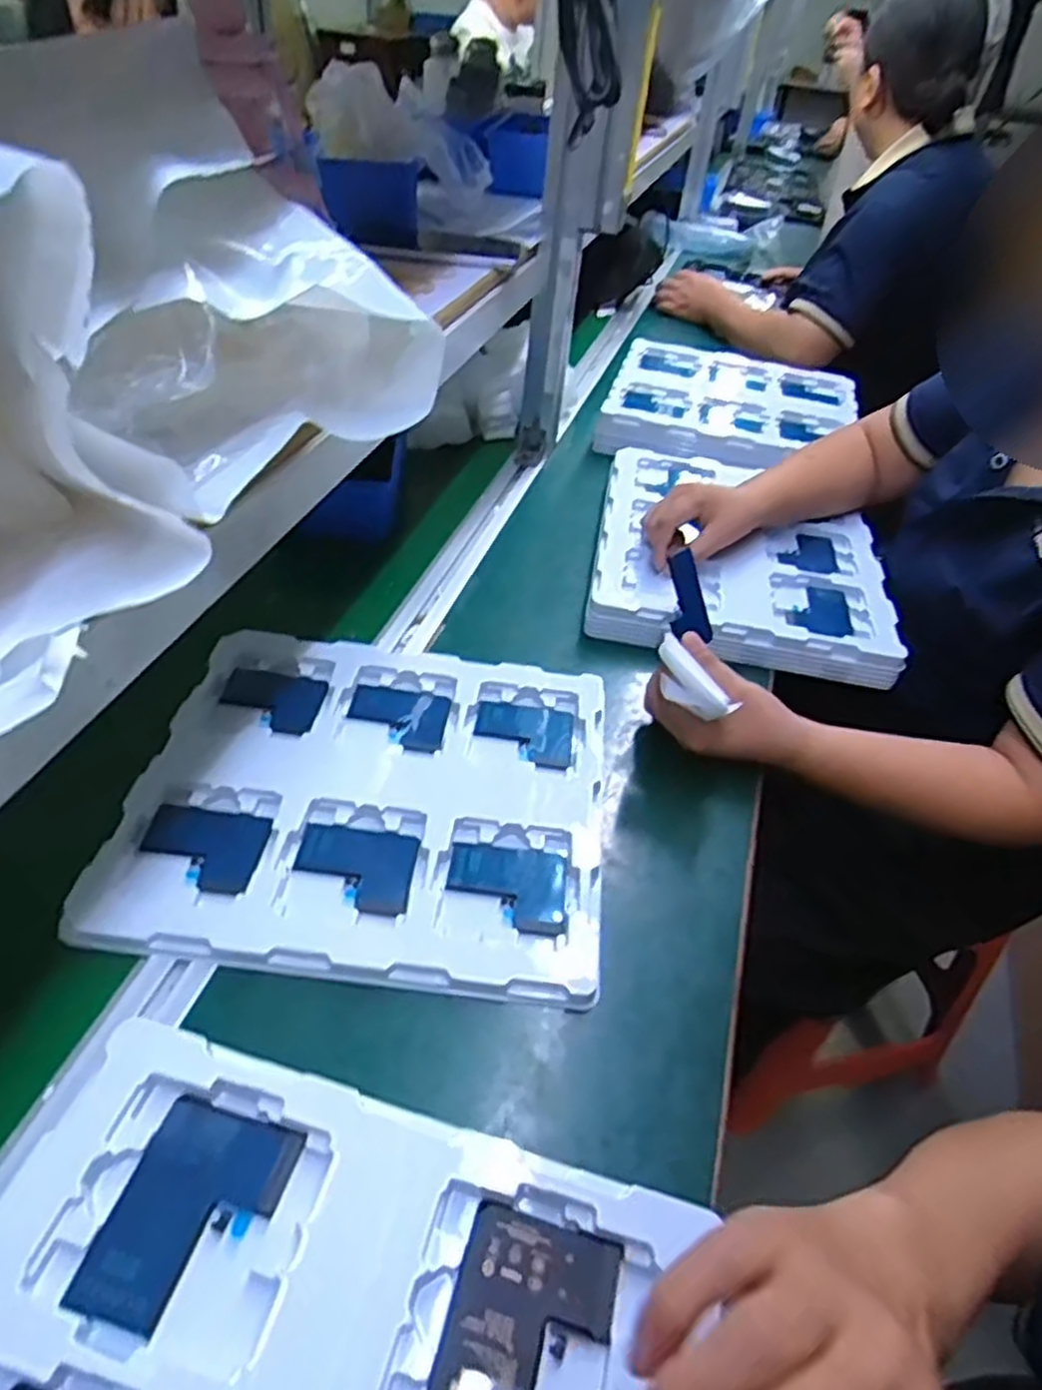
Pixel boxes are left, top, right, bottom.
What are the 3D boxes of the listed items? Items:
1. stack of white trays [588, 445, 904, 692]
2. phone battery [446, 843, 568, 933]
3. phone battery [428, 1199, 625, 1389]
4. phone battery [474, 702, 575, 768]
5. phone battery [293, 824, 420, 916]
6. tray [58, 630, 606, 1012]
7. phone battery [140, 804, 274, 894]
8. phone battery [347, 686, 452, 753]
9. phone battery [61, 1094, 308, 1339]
[{"bbox_3d":[0.221,-0.149,0.797,0.282,0.040,0.328,9,43,3],"label":"stack of white trays"},{"bbox_3d":[-0.009,0.125,0.509,0.078,0.005,0.061,7,43,1],"label":"phone battery"},{"bbox_3d":[0.002,0.242,0.293,0.059,0.004,0.075,15,44,9],"label":"phone battery"},{"bbox_3d":[0.003,0.029,0.608,0.077,0.004,0.061,6,43,0],"label":"phone battery"},{"bbox_3d":[-0.110,0.114,0.511,0.077,0.004,0.062,7,43,0],"label":"phone battery"},{"bbox_3d":[-0.101,0.067,0.555,0.317,0.019,0.281,7,43,1],"label":"tray"},{"bbox_3d":[-0.210,0.100,0.510,0.078,0.004,0.059,8,43,2],"label":"phone battery"},{"bbox_3d":[-0.097,0.017,0.608,0.076,0.004,0.059,9,43,3],"label":"phone battery"},{"bbox_3d":[-0.132,0.208,0.312,0.059,0.004,0.078,15,44,8],"label":"phone battery"}]

